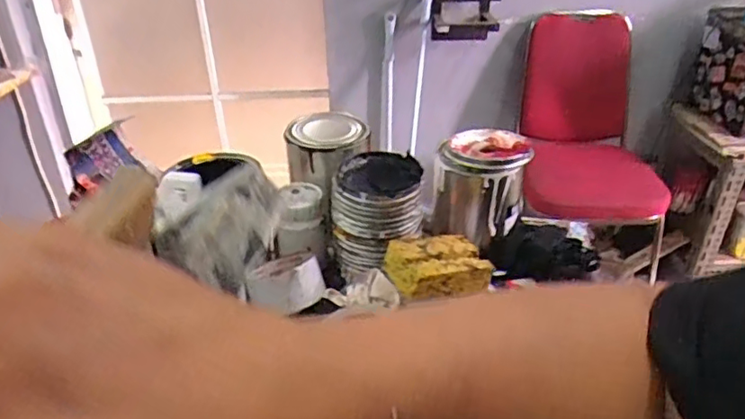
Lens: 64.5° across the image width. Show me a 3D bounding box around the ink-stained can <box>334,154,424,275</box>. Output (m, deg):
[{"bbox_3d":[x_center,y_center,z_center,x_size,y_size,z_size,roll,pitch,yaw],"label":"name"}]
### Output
[{"bbox_3d":[0.004,0.000,0.695,0.102,0.113,0.097,2,31,3],"label":"ink-stained can"}]

